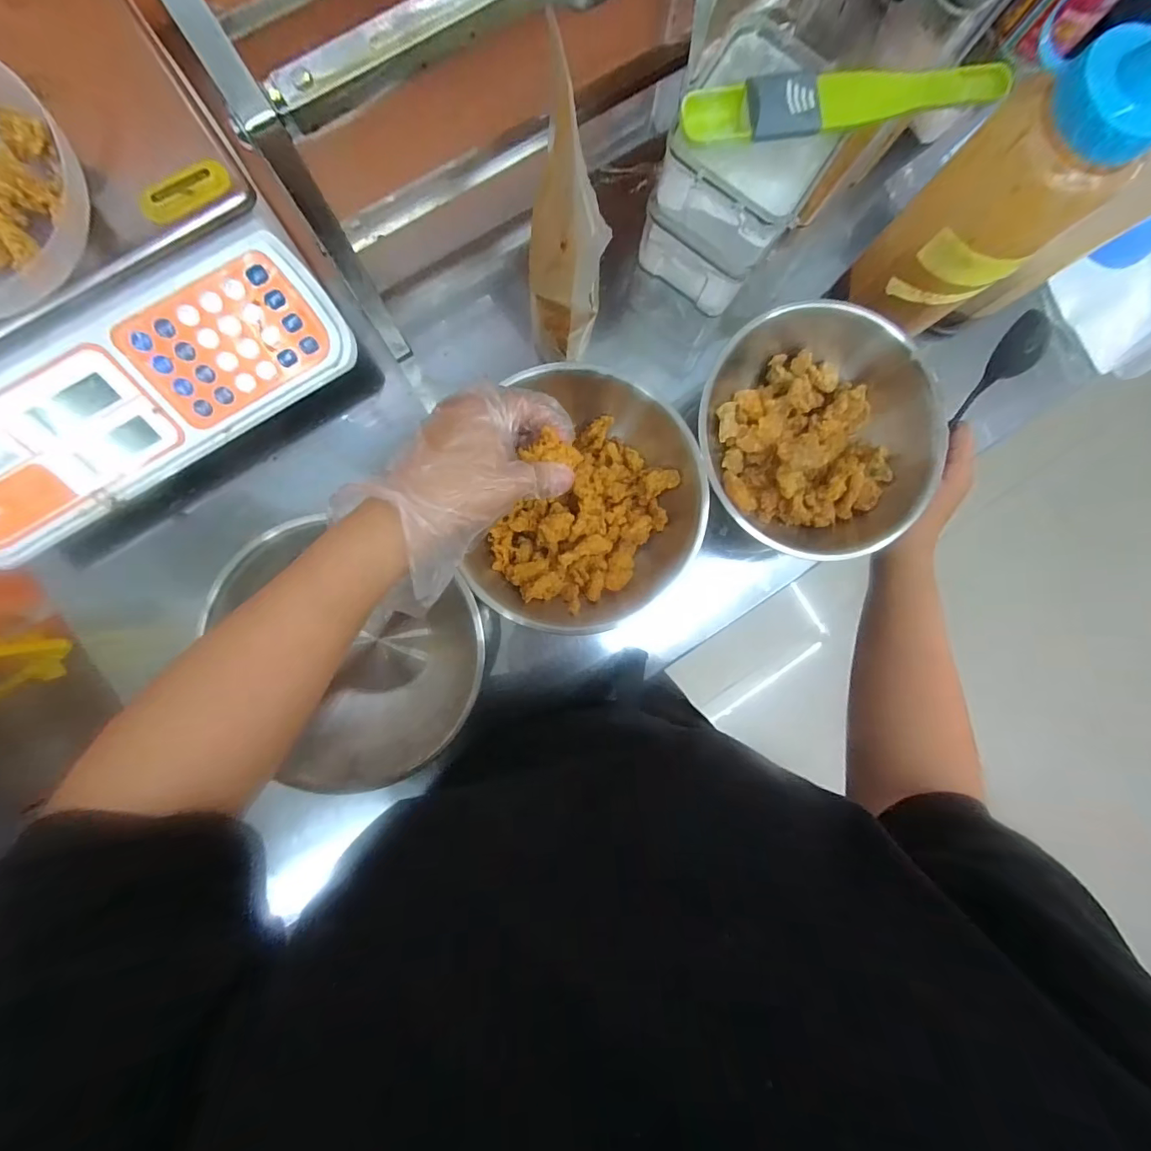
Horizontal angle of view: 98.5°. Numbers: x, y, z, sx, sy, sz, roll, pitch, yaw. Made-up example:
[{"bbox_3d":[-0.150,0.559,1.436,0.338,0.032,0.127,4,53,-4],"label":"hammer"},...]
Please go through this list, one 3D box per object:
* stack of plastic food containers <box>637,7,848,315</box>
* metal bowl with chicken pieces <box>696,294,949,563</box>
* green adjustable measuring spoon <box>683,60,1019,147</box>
[{"bbox_3d":[0.123,-0.300,0.392,0.099,0.134,0.110,33,84,0],"label":"stack of plastic food containers"},{"bbox_3d":[0.201,-0.124,0.414,0.183,0.079,0.182,0,85,-3],"label":"metal bowl with chicken pieces"},{"bbox_3d":[0.182,-0.312,0.328,0.220,0.027,0.038,-11,86,-4],"label":"green adjustable measuring spoon"}]

